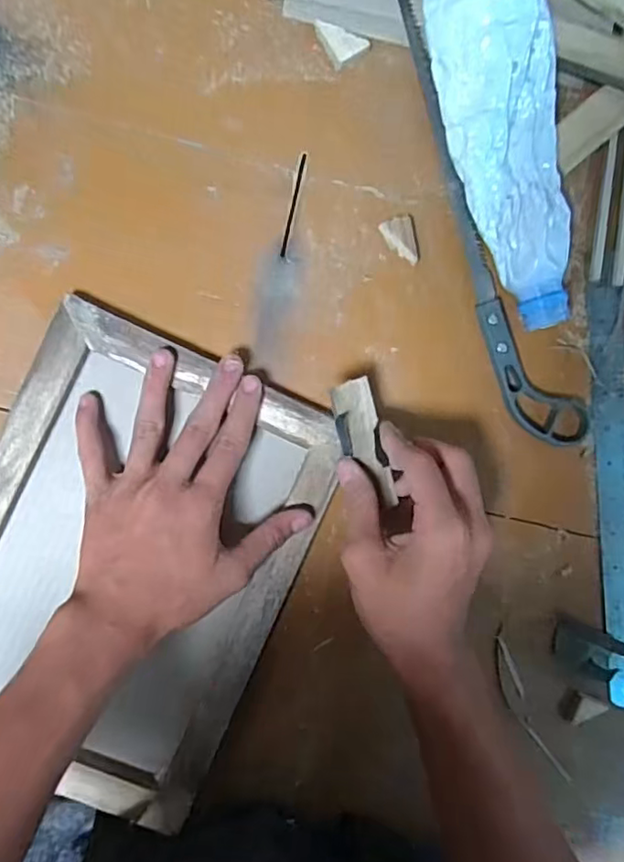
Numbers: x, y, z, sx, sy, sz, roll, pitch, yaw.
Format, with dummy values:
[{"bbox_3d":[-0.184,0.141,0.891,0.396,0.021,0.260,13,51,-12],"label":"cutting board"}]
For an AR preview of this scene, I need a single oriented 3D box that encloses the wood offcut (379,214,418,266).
[{"bbox_3d":[0.062,-0.128,0.397,0.020,0.009,0.032,-30,94,-2],"label":"wood offcut"}]

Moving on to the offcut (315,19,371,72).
[{"bbox_3d":[0.019,-0.255,0.384,0.025,0.008,0.030,-34,94,-2],"label":"offcut"}]

